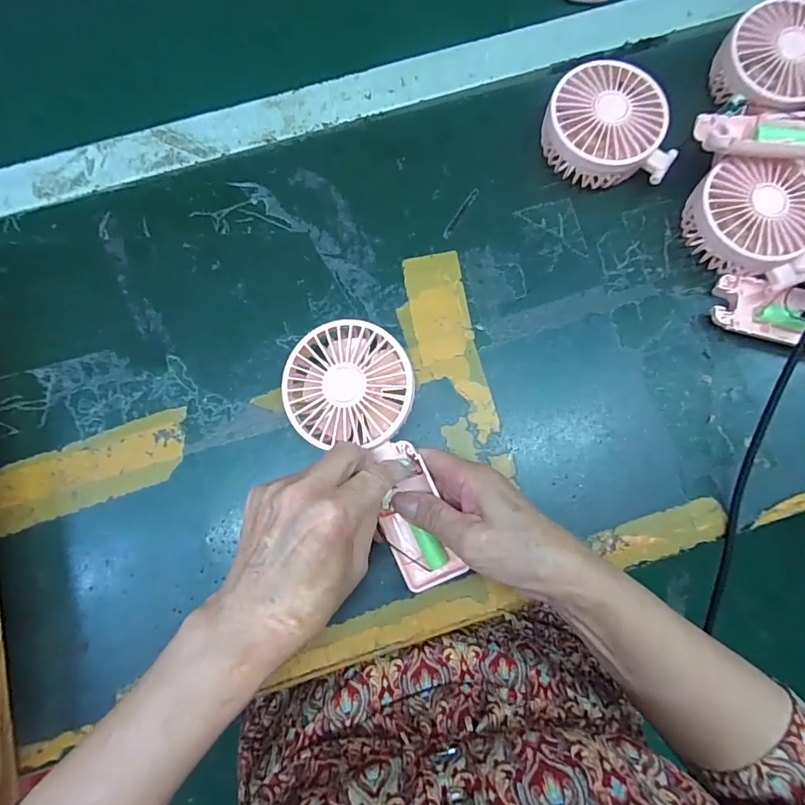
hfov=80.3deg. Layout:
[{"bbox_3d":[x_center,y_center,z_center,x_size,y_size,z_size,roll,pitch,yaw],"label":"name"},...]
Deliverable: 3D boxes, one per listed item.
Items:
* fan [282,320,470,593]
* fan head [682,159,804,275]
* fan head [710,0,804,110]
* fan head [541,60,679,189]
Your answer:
[{"bbox_3d":[-0.017,0.036,0.318,0.080,0.031,0.181,-23,90,-4],"label":"fan"},{"bbox_3d":[0.259,-0.134,0.356,0.092,0.044,0.077,4,80,0],"label":"fan head"},{"bbox_3d":[0.294,-0.268,0.375,0.084,0.036,0.084,0,80,0],"label":"fan head"},{"bbox_3d":[0.158,-0.210,0.368,0.100,0.043,0.084,4,80,0],"label":"fan head"}]

